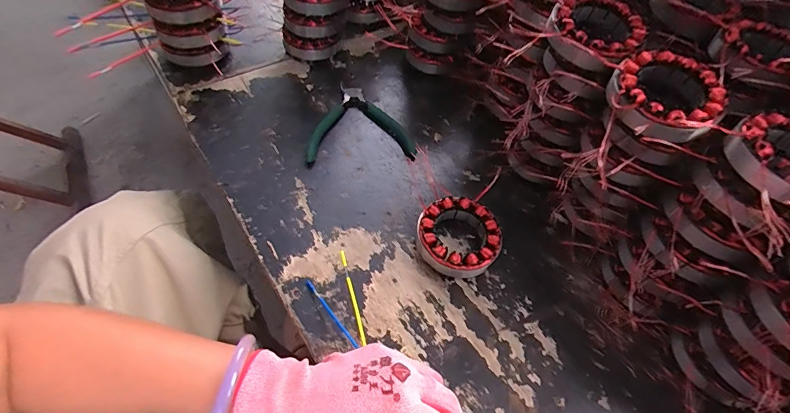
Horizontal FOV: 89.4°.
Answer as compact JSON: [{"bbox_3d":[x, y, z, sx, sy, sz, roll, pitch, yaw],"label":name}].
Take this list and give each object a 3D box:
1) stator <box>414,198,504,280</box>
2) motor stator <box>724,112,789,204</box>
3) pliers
[{"bbox_3d":[0.069,0.031,0.422,0.084,0.029,0.083,-26,62,-20],"label":"stator"},{"bbox_3d":[0.297,-0.035,0.296,0.091,0.023,0.085,-18,59,-15],"label":"motor stator"},{"bbox_3d":[-0.048,-0.107,0.522,0.132,0.024,0.125,-5,57,-7],"label":"pliers"}]

